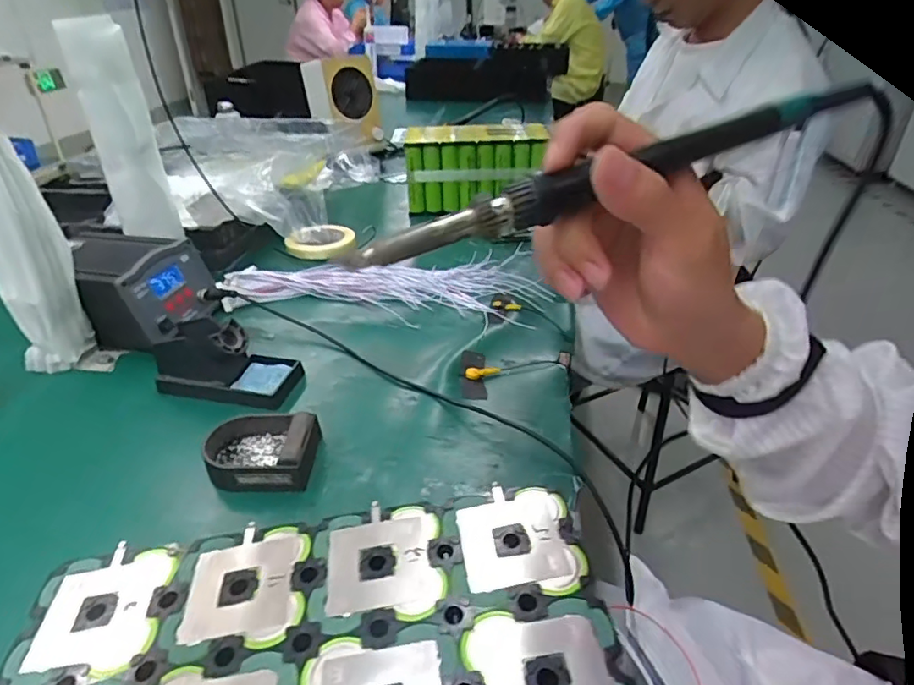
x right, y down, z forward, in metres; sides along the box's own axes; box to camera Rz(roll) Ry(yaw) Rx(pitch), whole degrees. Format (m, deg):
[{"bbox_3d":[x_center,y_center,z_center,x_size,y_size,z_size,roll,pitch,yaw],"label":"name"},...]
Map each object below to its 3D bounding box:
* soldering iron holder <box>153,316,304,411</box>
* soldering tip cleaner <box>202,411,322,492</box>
[{"bbox_3d":[-0.260,0.013,0.644,0.149,0.067,0.081,7,33,11],"label":"soldering iron holder"},{"bbox_3d":[-0.189,0.101,0.542,0.108,0.034,0.082,-4,33,-6],"label":"soldering tip cleaner"}]

